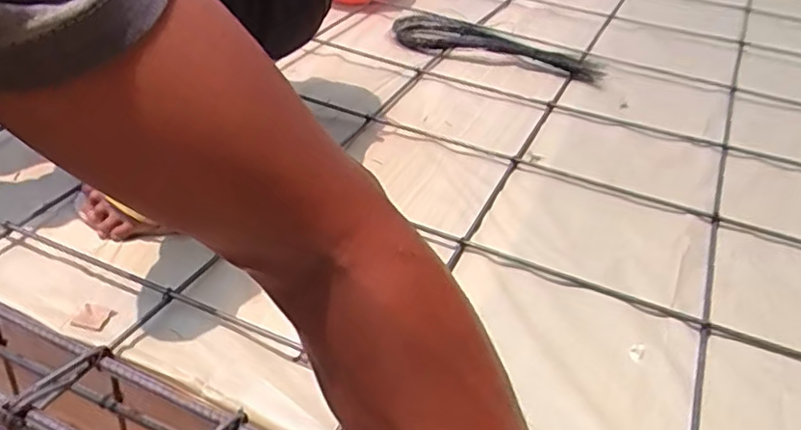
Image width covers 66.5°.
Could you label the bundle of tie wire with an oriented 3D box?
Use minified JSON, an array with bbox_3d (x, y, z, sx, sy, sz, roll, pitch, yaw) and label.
[{"bbox_3d":[0.187,-0.335,1.216,0.418,0.051,0.110,15,41,15],"label":"bundle of tie wire"}]

